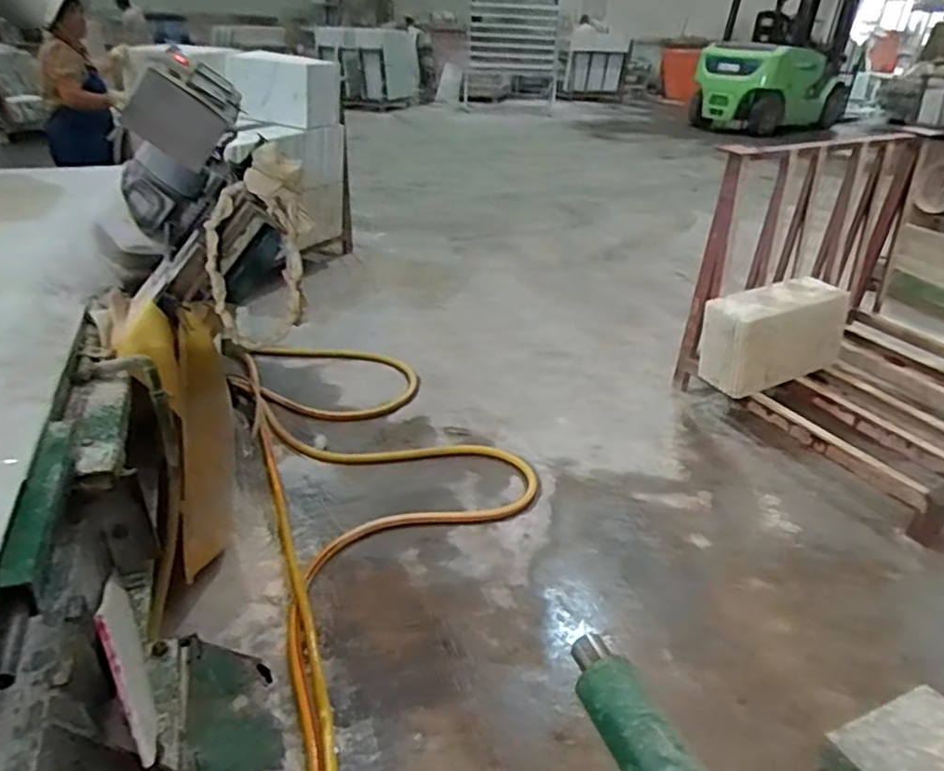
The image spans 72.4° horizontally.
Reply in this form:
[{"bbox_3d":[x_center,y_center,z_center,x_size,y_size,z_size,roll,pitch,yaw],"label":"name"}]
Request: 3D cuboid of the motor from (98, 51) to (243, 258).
[{"bbox_3d":[-0.667,-0.488,1.395,0.202,0.427,0.198,17,21,-40],"label":"motor"}]

